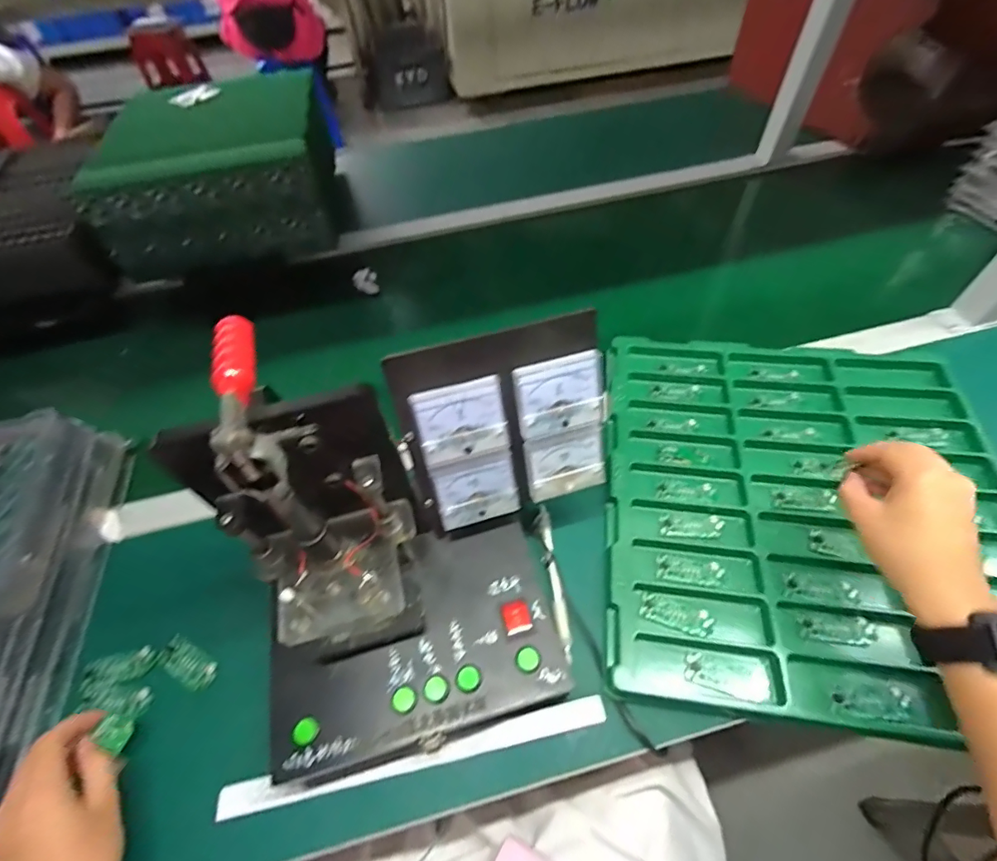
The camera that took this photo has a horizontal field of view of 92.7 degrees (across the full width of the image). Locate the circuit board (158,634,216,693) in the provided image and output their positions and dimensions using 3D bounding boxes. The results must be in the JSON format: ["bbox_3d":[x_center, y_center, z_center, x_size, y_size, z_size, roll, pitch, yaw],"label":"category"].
[{"bbox_3d":[-0.271,0.203,0.414,0.059,0.004,0.024,22,59,19],"label":"circuit board"}]

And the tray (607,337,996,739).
[{"bbox_3d":[0.295,0.062,0.461,0.360,0.022,0.388,5,55,8],"label":"tray"}]

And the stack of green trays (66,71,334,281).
[{"bbox_3d":[-0.415,-0.416,0.732,0.309,0.172,0.314,-7,55,0],"label":"stack of green trays"}]

